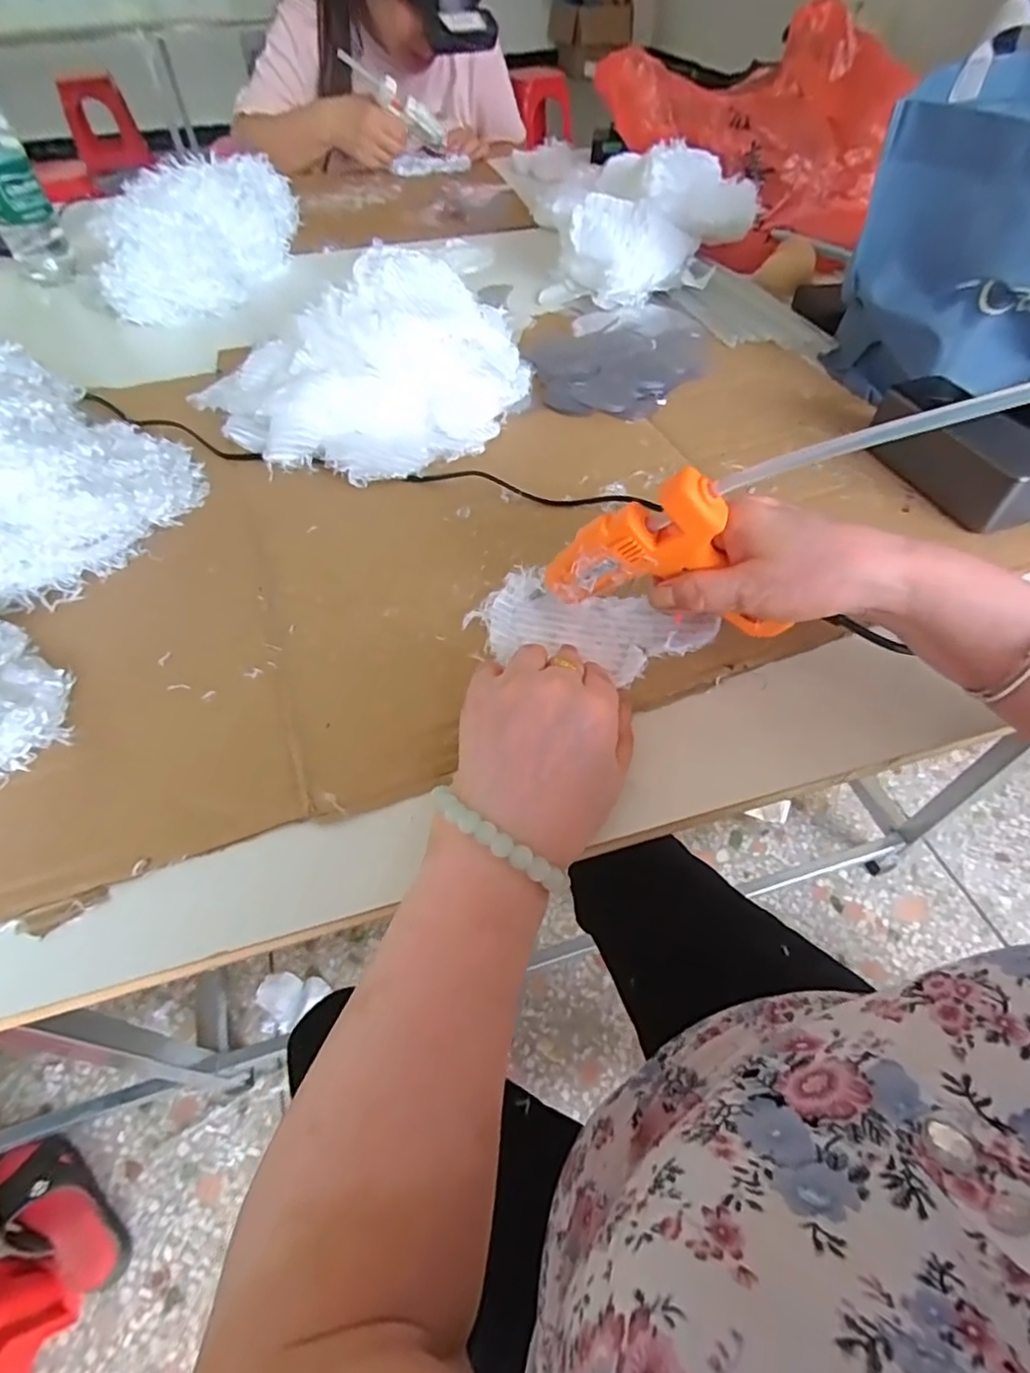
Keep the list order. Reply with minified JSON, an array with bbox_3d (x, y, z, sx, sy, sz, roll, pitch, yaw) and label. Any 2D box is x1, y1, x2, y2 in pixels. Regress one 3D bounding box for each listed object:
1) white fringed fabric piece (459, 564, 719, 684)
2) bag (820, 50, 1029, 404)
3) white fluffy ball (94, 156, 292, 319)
[{"bbox_3d":[0.049,-0.039,0.388,0.150,0.016,0.067,7,53,6],"label":"white fringed fabric piece"},{"bbox_3d":[0.384,-0.339,0.488,0.196,0.207,0.192,30,56,21],"label":"bag"},{"bbox_3d":[-0.370,-0.546,0.732,0.139,0.106,0.274,5,51,3],"label":"white fluffy ball"}]

